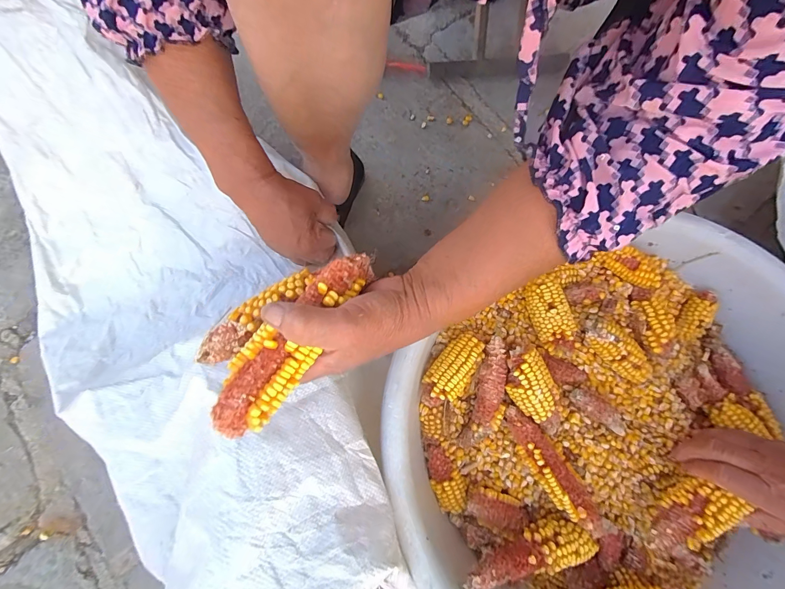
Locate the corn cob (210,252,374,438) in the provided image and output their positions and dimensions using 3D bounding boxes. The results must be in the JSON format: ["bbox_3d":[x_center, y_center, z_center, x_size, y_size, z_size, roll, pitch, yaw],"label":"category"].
[{"bbox_3d":[-0.066,0.025,0.245,0.042,0.031,0.155,30,70,14],"label":"corn cob"}]

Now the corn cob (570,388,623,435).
[{"bbox_3d":[0.229,0.128,0.378,0.065,0.019,0.018,38,70,3],"label":"corn cob"}]

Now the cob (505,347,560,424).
[{"bbox_3d":[0.146,0.095,0.364,0.036,0.035,0.075,-9,84,-24],"label":"cob"}]

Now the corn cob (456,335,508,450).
[{"bbox_3d":[0.107,0.111,0.384,0.034,0.025,0.125,15,92,8],"label":"corn cob"}]

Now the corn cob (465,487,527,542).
[{"bbox_3d":[0.115,0.238,0.379,0.066,0.034,0.040,27,68,13],"label":"corn cob"}]

